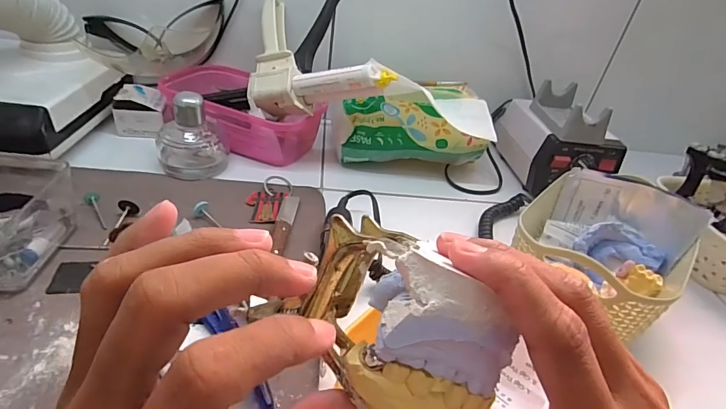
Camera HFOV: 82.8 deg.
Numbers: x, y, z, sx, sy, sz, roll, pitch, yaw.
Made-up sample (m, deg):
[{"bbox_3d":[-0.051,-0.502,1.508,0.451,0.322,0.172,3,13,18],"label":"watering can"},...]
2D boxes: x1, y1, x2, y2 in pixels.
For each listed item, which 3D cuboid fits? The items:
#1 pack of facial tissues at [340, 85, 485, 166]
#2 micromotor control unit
[{"bbox_3d":[0.059,-0.100,0.526,0.187,0.076,0.100,2,38,-9],"label":"pack of facial tissues"},{"bbox_3d":[0.248,-0.092,0.527,0.106,0.098,0.141,1,36,-11],"label":"micromotor control unit"}]

